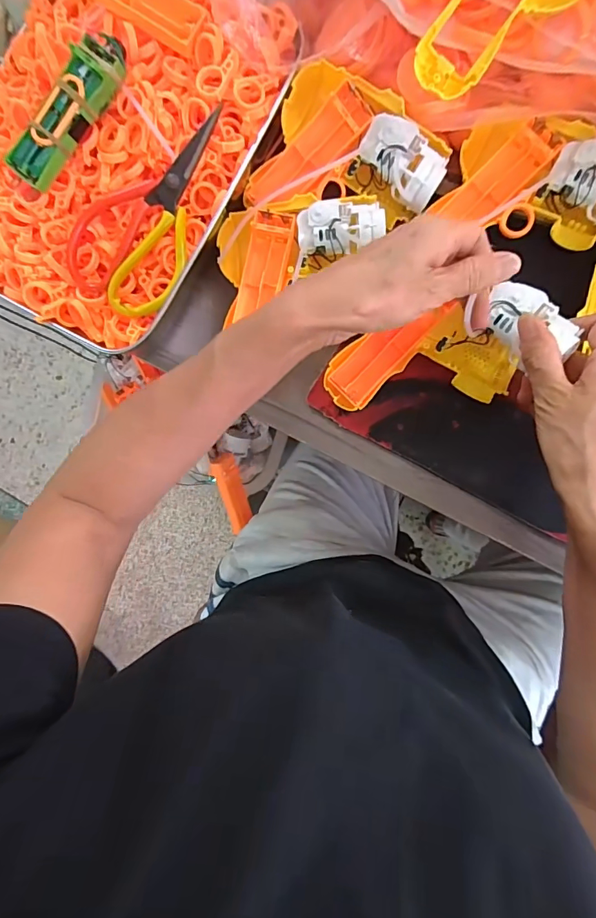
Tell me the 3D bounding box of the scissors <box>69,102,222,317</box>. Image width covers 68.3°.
[{"bbox_3d":[-0.123,-0.201,0.353,0.082,0.025,0.167,19,89,9],"label":"scissors"}]

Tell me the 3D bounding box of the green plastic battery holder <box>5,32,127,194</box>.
[{"bbox_3d":[-0.174,-0.264,0.333,0.031,0.031,0.120,42,93,9],"label":"green plastic battery holder"}]

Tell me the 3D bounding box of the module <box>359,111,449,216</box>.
[{"bbox_3d":[0.083,-0.234,0.341,0.068,0.028,0.041,45,93,9],"label":"module"}]

